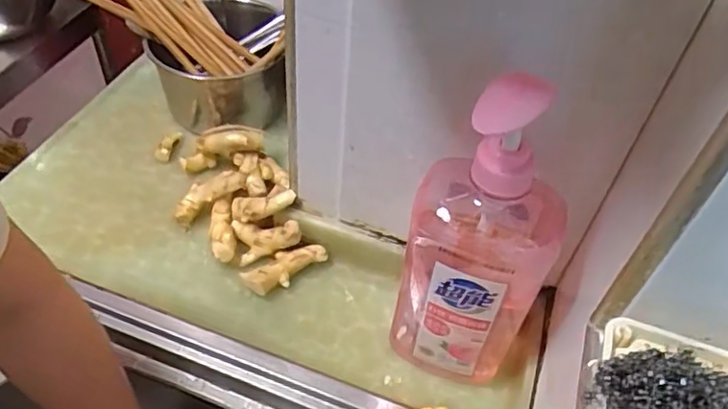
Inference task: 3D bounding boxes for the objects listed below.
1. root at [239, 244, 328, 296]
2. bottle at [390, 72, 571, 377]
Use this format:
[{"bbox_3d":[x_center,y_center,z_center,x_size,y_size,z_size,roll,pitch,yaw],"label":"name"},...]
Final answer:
[{"bbox_3d":[-0.070,0.056,0.529,0.071,0.026,0.030,-28,55,-29],"label":"root"},{"bbox_3d":[0.079,0.027,0.406,0.092,0.266,0.089,22,48,14],"label":"bottle"}]

